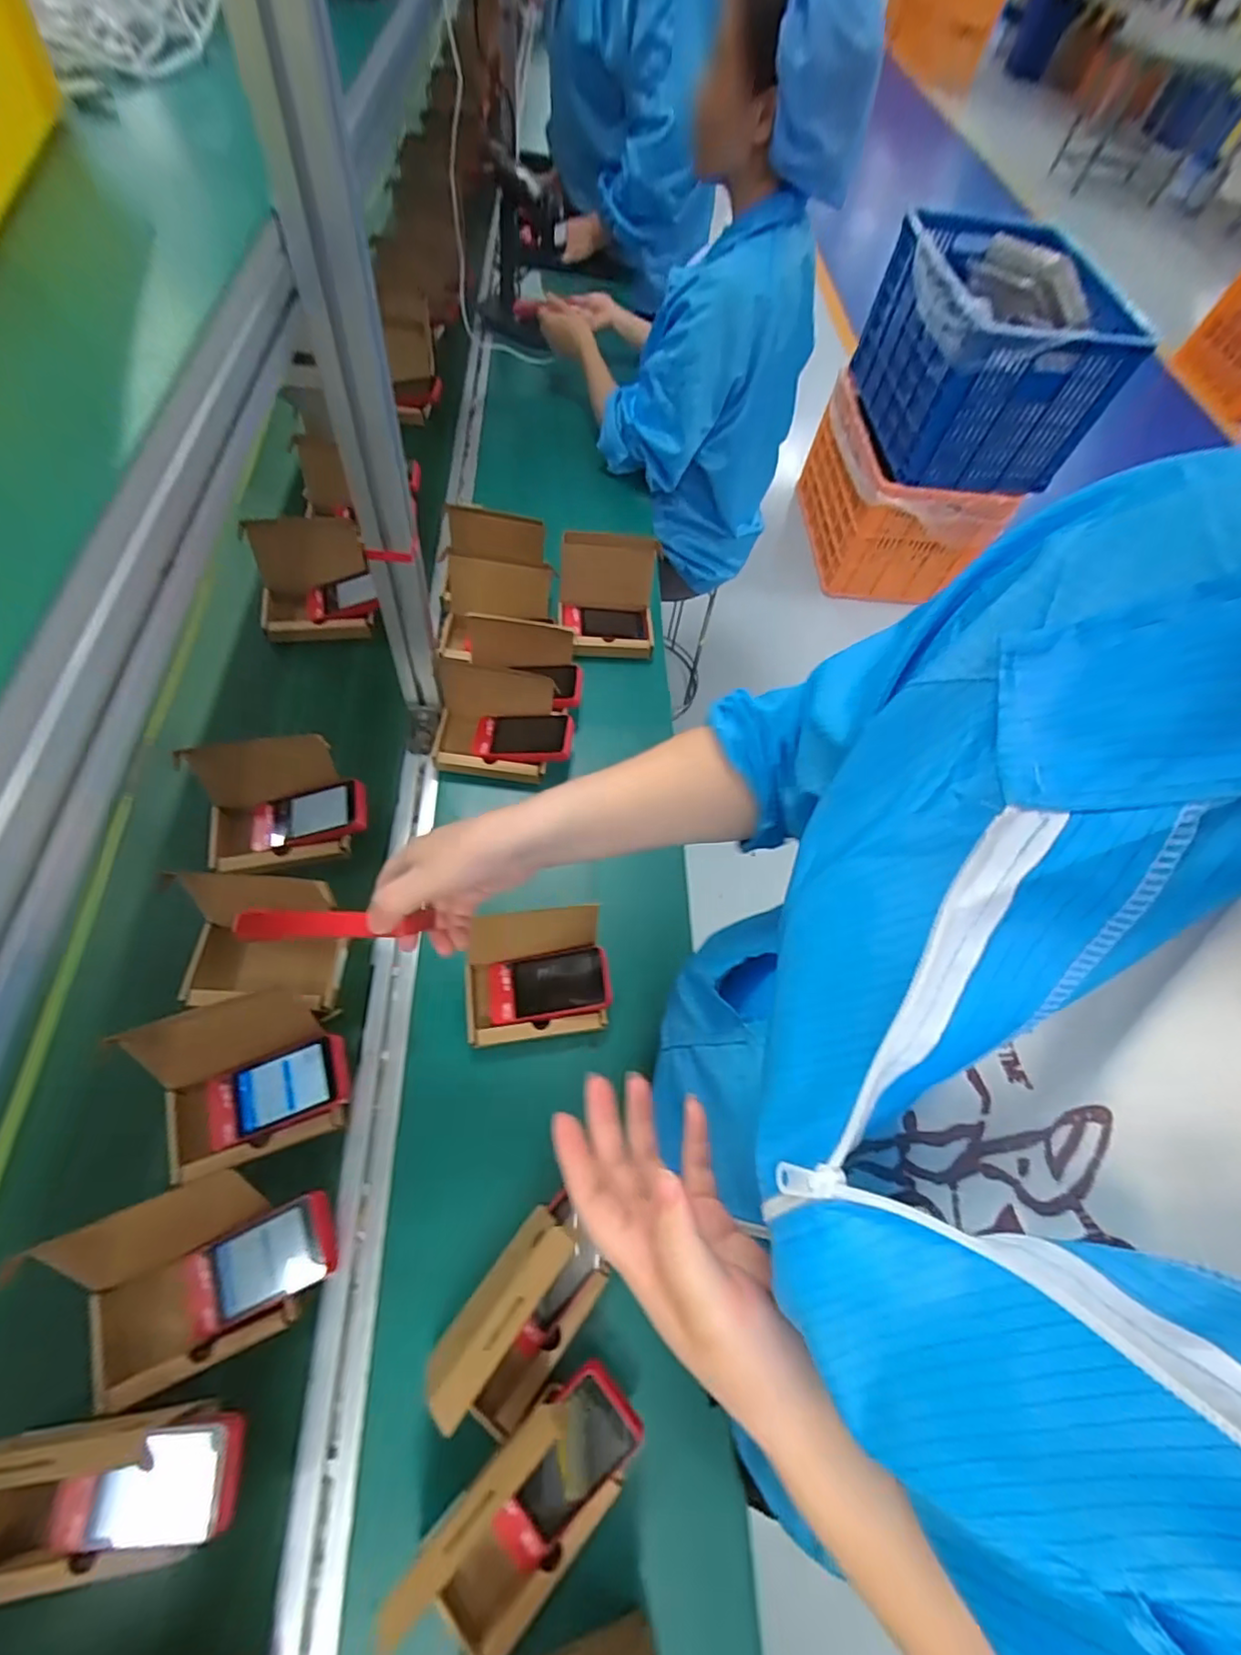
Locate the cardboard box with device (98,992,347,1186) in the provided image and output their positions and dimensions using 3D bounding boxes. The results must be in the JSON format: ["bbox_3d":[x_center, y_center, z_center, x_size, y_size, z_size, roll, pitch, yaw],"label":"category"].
[{"bbox_3d":[-0.332,0.227,0.553,0.171,0.101,0.125,-19,65,-13],"label":"cardboard box with device"}]

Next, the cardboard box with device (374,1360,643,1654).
[{"bbox_3d":[-0.067,0.478,0.422,0.093,0.120,0.136,42,67,17],"label":"cardboard box with device"}]

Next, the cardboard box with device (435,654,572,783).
[{"bbox_3d":[-0.142,-0.128,0.749,0.170,0.078,0.109,7,62,0],"label":"cardboard box with device"}]

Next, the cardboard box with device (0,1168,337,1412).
[{"bbox_3d":[-0.323,0.347,0.487,0.192,0.099,0.121,-20,65,-13],"label":"cardboard box with device"}]

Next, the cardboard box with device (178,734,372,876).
[{"bbox_3d":[-0.377,-0.019,0.692,0.178,0.113,0.112,-12,63,-9],"label":"cardboard box with device"}]

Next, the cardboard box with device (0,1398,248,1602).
[{"bbox_3d":[-0.355,0.449,0.408,0.171,0.122,0.094,-4,62,-5],"label":"cardboard box with device"}]

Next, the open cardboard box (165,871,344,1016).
[{"bbox_3d":[-0.346,0.114,0.604,0.157,0.119,0.098,2,62,-3],"label":"open cardboard box"}]

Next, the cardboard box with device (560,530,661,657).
[{"bbox_3d":[-0.017,-0.322,0.885,0.137,0.106,0.147,0,62,-4],"label":"cardboard box with device"}]

